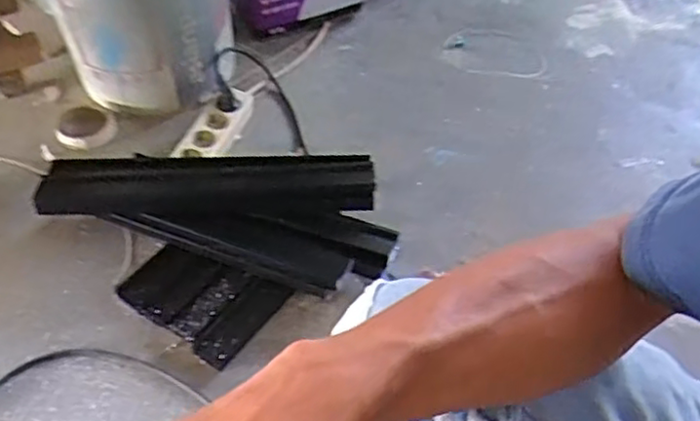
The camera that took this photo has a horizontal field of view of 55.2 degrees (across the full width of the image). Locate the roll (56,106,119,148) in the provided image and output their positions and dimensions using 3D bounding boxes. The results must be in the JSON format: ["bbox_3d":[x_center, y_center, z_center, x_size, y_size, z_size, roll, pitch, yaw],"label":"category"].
[{"bbox_3d":[-0.430,-0.142,1.095,0.097,0.028,0.097,-22,51,-21],"label":"roll"}]

